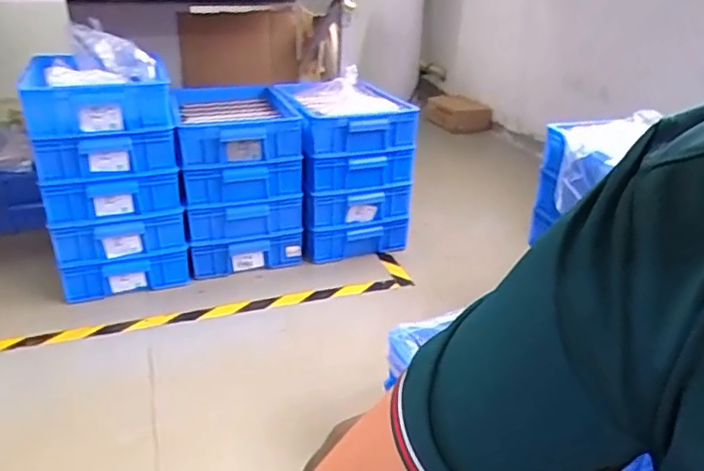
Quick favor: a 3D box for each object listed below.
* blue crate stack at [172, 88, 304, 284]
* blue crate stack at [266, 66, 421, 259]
[{"bbox_3d":[-0.326,-0.152,1.601,0.299,0.427,0.359,-8,27,-18],"label":"blue crate stack"},{"bbox_3d":[-0.036,-0.197,1.682,0.308,0.440,0.378,-9,27,-20],"label":"blue crate stack"}]

